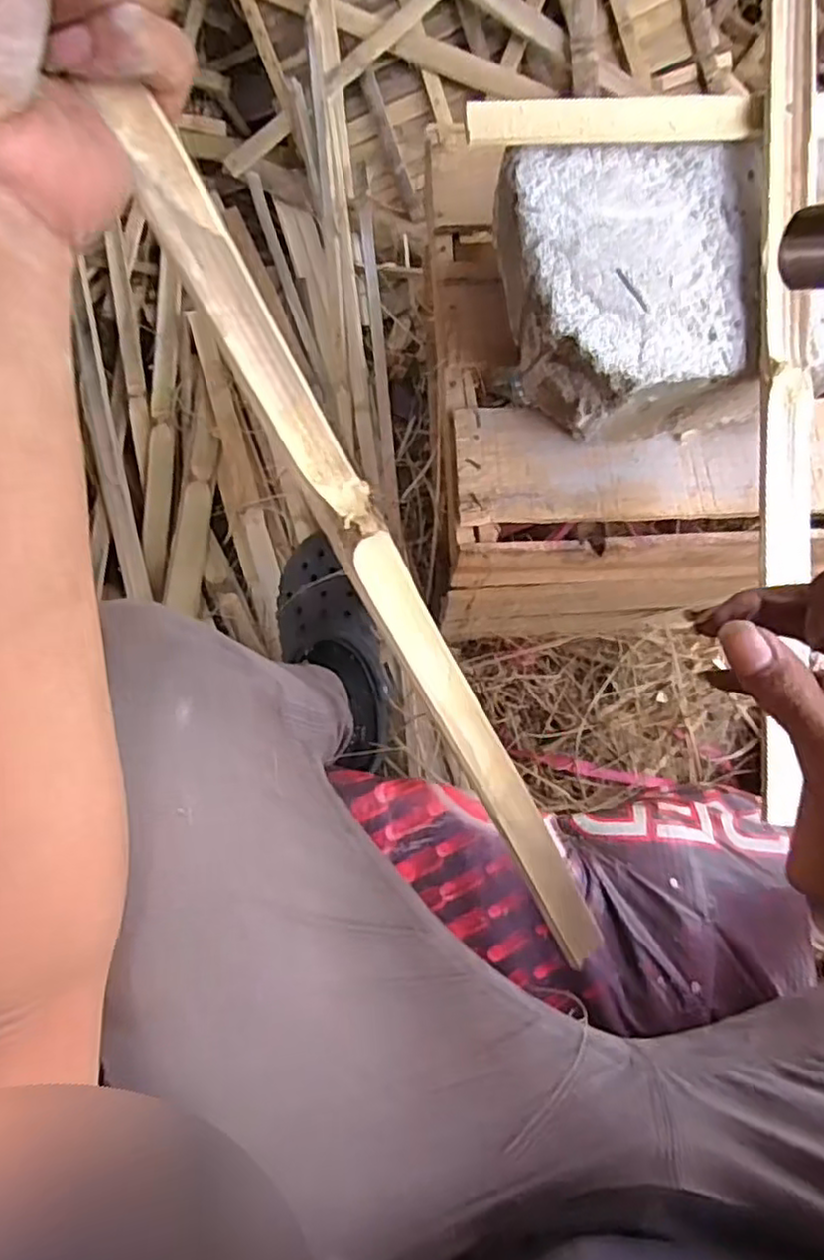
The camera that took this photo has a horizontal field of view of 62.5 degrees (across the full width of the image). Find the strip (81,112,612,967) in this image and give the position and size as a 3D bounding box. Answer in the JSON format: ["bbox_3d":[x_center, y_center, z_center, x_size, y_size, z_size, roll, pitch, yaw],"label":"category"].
[{"bbox_3d":[0.002,0.003,0.257,0.023,0.014,0.362,-31,113,-6],"label":"strip"}]

